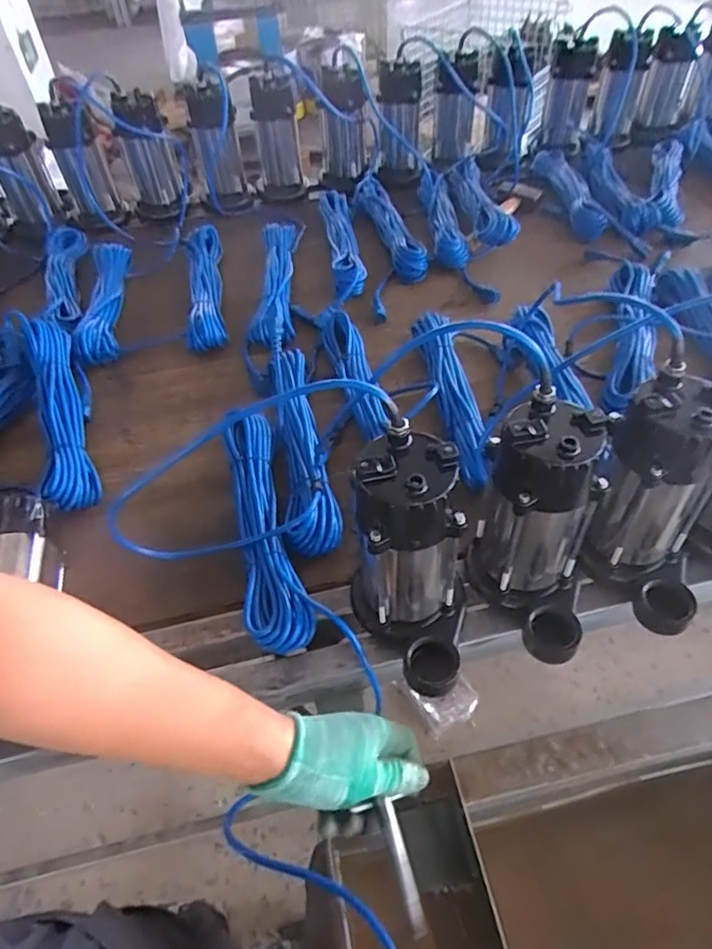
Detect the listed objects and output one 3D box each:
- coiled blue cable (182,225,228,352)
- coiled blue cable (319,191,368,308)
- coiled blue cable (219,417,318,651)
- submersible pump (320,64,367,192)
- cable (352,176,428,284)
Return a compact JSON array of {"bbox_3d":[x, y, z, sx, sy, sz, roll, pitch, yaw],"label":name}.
[{"bbox_3d":[-0.274,-0.346,1.032,0.074,0.048,0.316,-11,50,-6],"label":"coiled blue cable"},{"bbox_3d":[-0.028,-0.450,1.117,0.063,0.044,0.371,-7,49,-2],"label":"coiled blue cable"},{"bbox_3d":[-0.116,0.058,0.713,0.071,0.061,0.340,-13,50,-7],"label":"coiled blue cable"},{"bbox_3d":[-0.030,-0.758,1.247,0.102,0.223,0.131,-5,49,0],"label":"submersible pump"},{"bbox_3d":[0.060,-0.517,1.158,0.082,0.078,0.372,-12,50,-6],"label":"cable"}]

